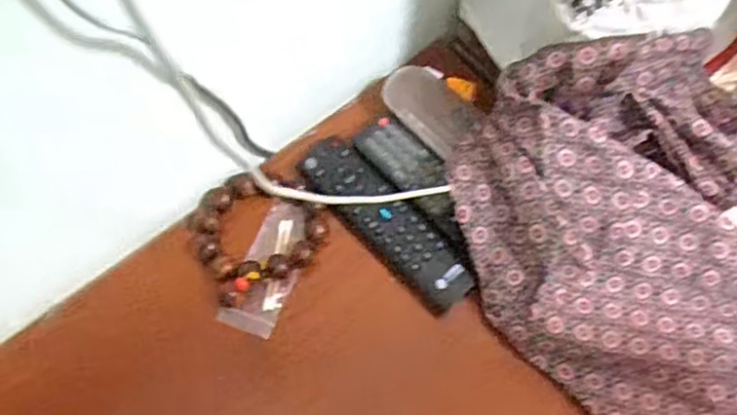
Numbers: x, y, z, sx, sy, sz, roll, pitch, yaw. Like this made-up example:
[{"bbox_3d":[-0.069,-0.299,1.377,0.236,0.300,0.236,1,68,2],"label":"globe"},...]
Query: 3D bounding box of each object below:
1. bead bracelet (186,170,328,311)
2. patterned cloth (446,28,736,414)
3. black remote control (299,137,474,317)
[{"bbox_3d":[-0.083,0.013,0.496,0.093,0.017,0.090,-26,69,-13],"label":"bead bracelet"},{"bbox_3d":[0.201,0.033,0.441,0.227,0.103,0.299,-19,68,-10],"label":"patterned cloth"},{"bbox_3d":[0.011,0.010,0.500,0.044,0.021,0.160,-38,72,-17],"label":"black remote control"}]

